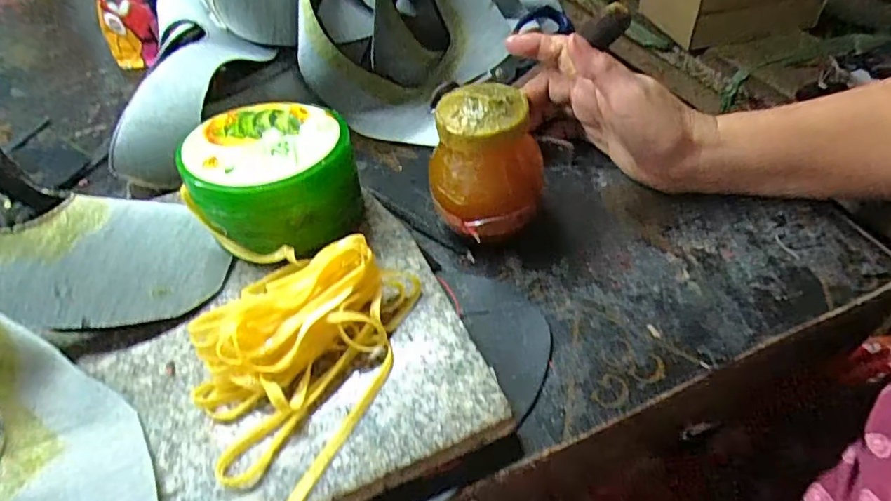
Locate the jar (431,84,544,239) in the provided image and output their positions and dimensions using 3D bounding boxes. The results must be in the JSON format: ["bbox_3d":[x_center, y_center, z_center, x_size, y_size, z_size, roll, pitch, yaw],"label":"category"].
[{"bbox_3d":[0.027,-0.054,0.325,0.060,0.074,0.061,-27,51,-21],"label":"jar"}]

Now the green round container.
[{"bbox_3d":[-0.108,-0.048,0.342,0.097,0.056,0.098,-1,47,2],"label":"green round container"}]

